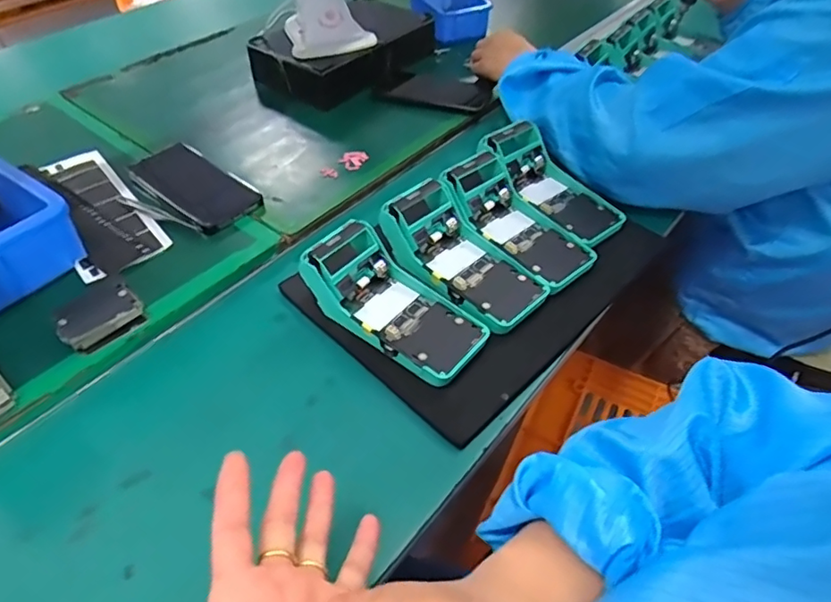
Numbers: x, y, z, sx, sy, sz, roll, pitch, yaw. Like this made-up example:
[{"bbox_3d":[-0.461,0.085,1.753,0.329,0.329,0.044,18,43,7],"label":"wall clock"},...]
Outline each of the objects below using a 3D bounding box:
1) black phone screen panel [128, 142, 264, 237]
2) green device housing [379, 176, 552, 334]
[{"bbox_3d":[-0.259,-0.136,0.662,0.164,0.017,0.083,33,49,23],"label":"black phone screen panel"},{"bbox_3d":[0.048,-0.043,0.563,0.080,0.054,0.172,-32,67,-32],"label":"green device housing"}]

